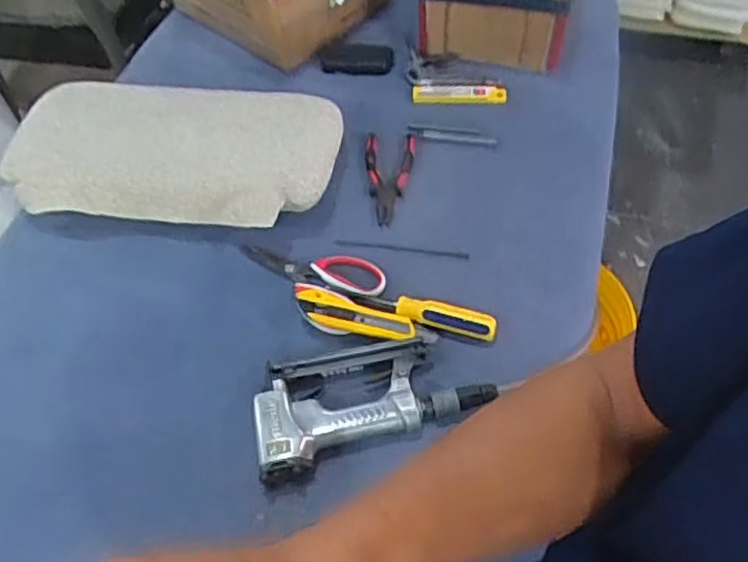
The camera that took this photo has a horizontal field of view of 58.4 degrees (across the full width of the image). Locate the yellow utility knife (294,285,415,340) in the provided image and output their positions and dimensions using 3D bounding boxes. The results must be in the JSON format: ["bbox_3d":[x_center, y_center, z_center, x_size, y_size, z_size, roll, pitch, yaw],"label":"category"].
[{"bbox_3d":[-0.025,0.036,0.757,0.142,0.020,0.047,15,58,14],"label":"yellow utility knife"}]

